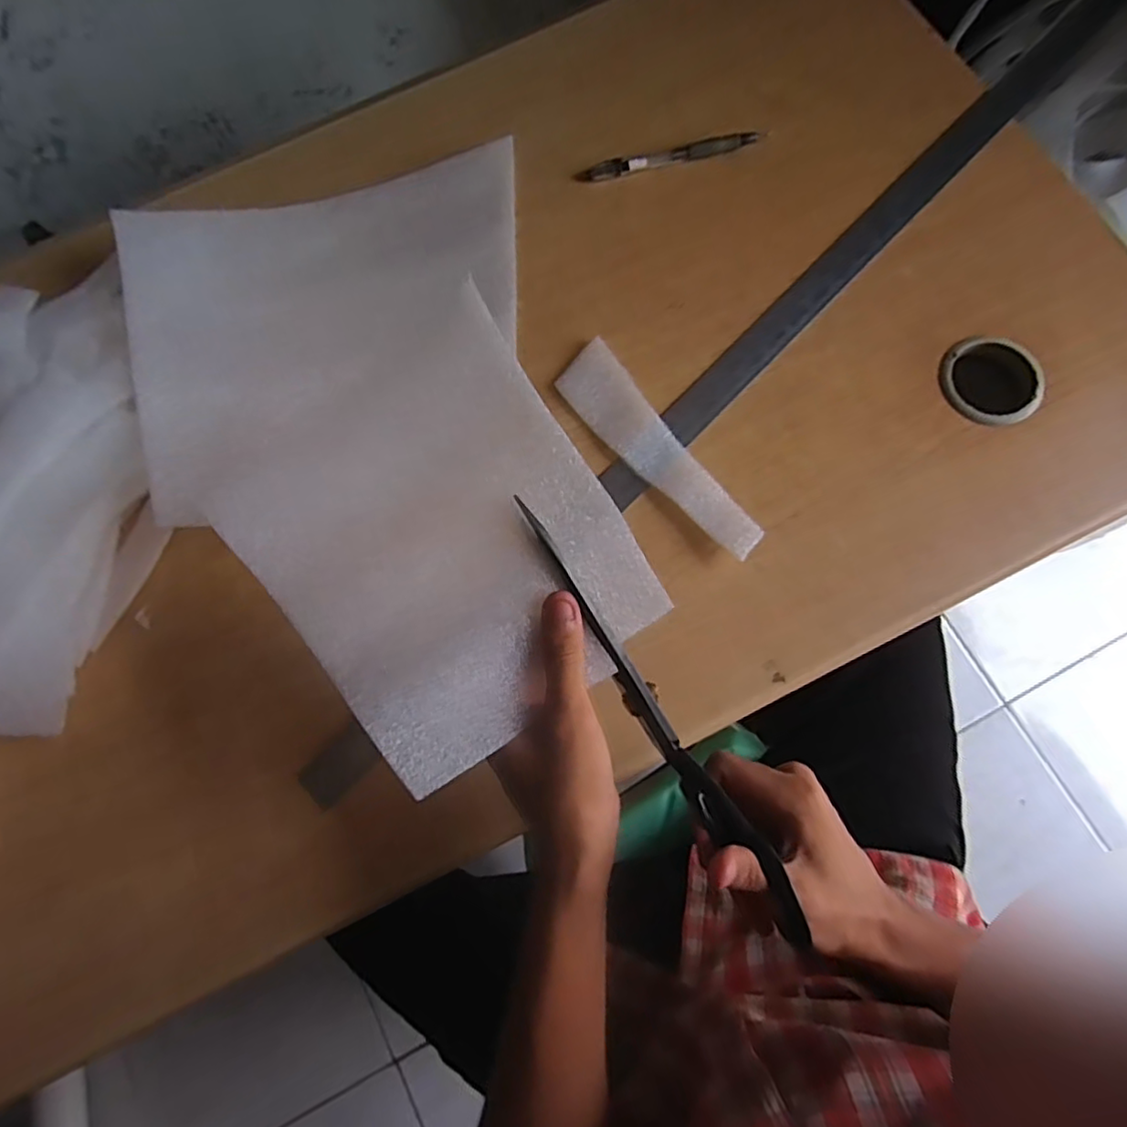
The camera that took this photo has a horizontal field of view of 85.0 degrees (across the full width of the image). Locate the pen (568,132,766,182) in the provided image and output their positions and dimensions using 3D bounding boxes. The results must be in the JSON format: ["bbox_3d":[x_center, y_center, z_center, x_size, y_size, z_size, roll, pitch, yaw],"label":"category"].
[{"bbox_3d":[0.083,-0.317,0.478,0.145,0.015,0.016,-10,77,0],"label":"pen"}]

